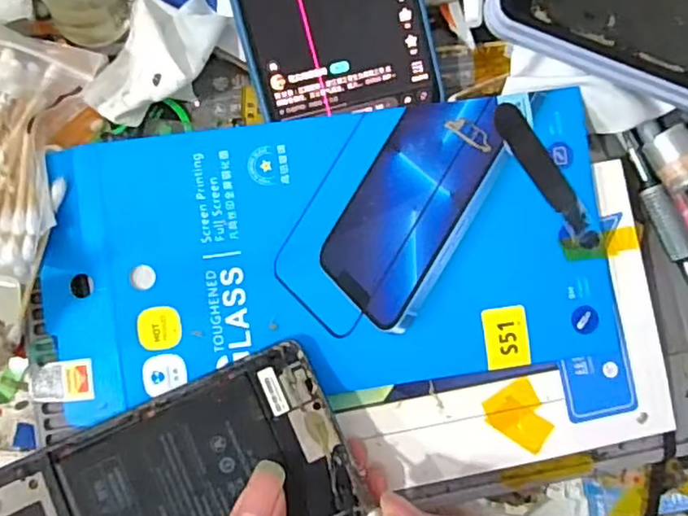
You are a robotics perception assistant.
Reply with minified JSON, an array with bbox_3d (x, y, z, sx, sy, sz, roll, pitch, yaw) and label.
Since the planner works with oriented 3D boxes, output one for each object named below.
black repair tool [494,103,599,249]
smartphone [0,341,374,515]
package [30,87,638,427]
[{"bbox_3d":[0.086,-0.035,0.263,0.012,0.004,0.070,-32,85,-8],"label":"black repair tool"},{"bbox_3d":[-0.072,0.093,0.226,0.151,0.006,0.075,-26,84,-14],"label":"smartphone"},{"bbox_3d":[-0.005,0.005,0.258,0.234,0.015,0.127,-7,82,-5],"label":"package"}]

